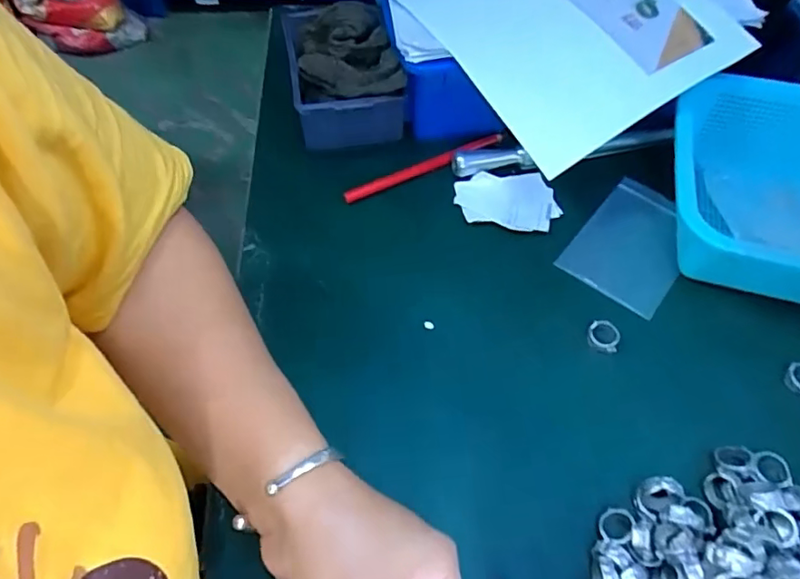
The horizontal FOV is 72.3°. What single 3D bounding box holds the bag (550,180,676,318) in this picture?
[{"bbox_3d":[0.190,-0.040,0.439,0.078,0.004,0.125,33,61,21],"label":"bag"}]

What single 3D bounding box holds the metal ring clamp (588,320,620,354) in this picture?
[{"bbox_3d":[0.142,0.031,0.380,0.020,0.008,0.019,14,56,10],"label":"metal ring clamp"}]

